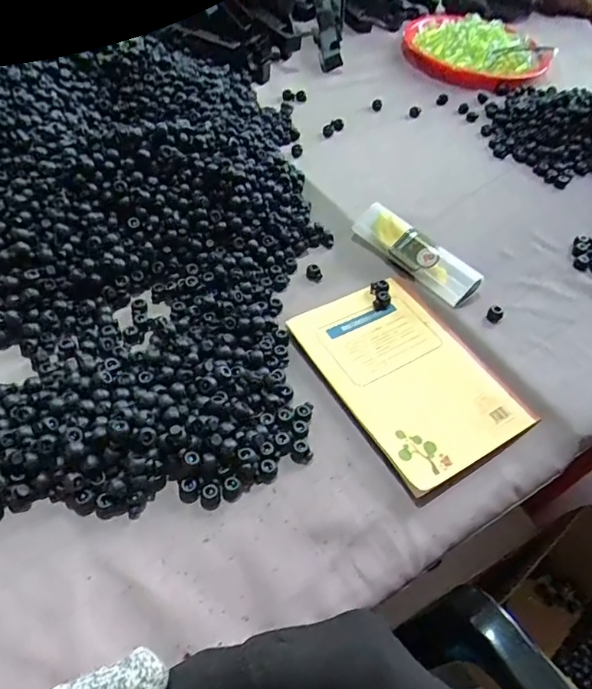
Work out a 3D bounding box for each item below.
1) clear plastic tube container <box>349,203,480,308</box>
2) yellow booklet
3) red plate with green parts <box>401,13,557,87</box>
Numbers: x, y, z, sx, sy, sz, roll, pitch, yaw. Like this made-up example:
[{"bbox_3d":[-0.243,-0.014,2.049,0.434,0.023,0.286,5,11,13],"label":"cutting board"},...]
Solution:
[{"bbox_3d":[0.127,-0.097,0.562,0.036,0.033,0.150,-31,59,-28],"label":"clear plastic tube container"},{"bbox_3d":[0.103,0.023,0.486,0.140,0.011,0.201,-23,56,-23],"label":"yellow booklet"},{"bbox_3d":[0.308,-0.512,0.902,0.244,0.038,0.239,3,50,-4],"label":"red plate with green parts"}]

